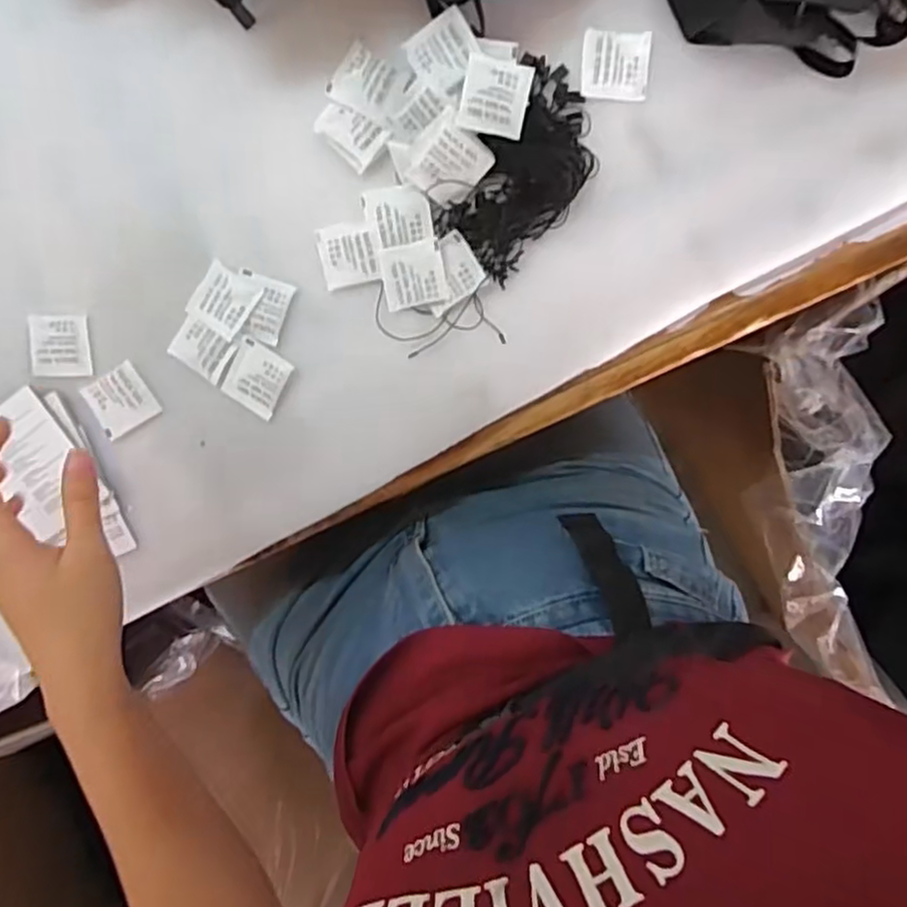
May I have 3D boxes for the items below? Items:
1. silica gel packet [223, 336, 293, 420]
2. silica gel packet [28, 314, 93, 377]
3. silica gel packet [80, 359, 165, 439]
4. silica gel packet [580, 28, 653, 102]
[{"bbox_3d":[-0.130,-0.049,0.459,0.038,0.008,0.043,29,98,-4],"label":"silica gel packet"},{"bbox_3d":[-0.263,-0.072,0.464,0.039,0.004,0.040,0,99,1],"label":"silica gel packet"},{"bbox_3d":[-0.225,-0.036,0.469,0.040,0.006,0.039,-30,97,5],"label":"silica gel packet"},{"bbox_3d":[0.101,-0.242,0.433,0.041,0.004,0.039,5,99,0],"label":"silica gel packet"}]

